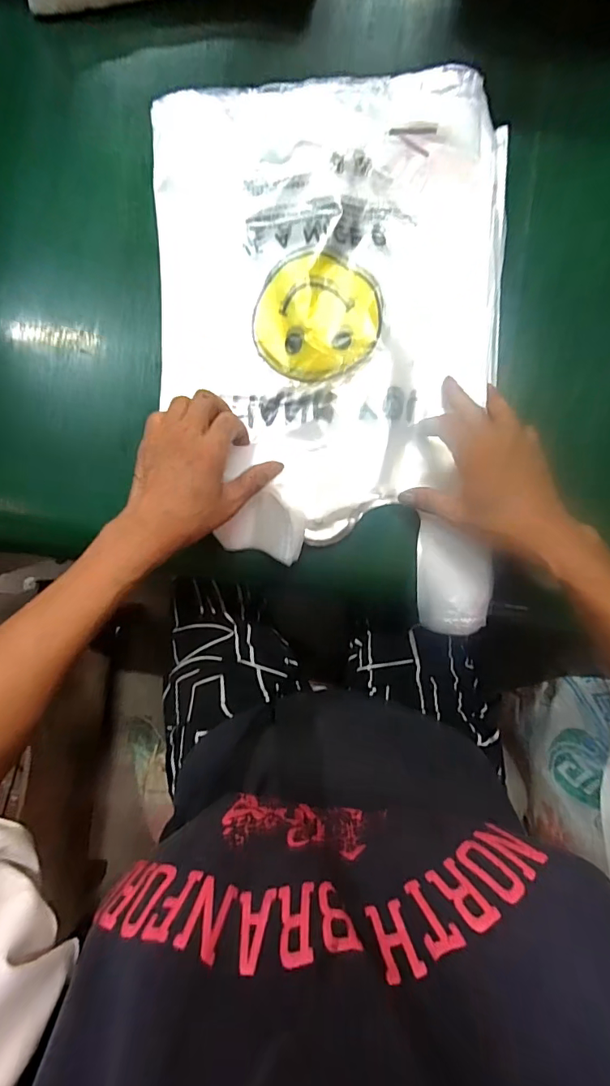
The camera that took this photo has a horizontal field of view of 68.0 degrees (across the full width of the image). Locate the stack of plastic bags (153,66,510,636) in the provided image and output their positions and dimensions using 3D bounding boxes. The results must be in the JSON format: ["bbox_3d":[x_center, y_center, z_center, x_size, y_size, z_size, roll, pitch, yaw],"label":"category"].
[{"bbox_3d":[0.020,-0.155,0.403,0.309,0.063,0.467,-1,88,0],"label":"stack of plastic bags"}]

